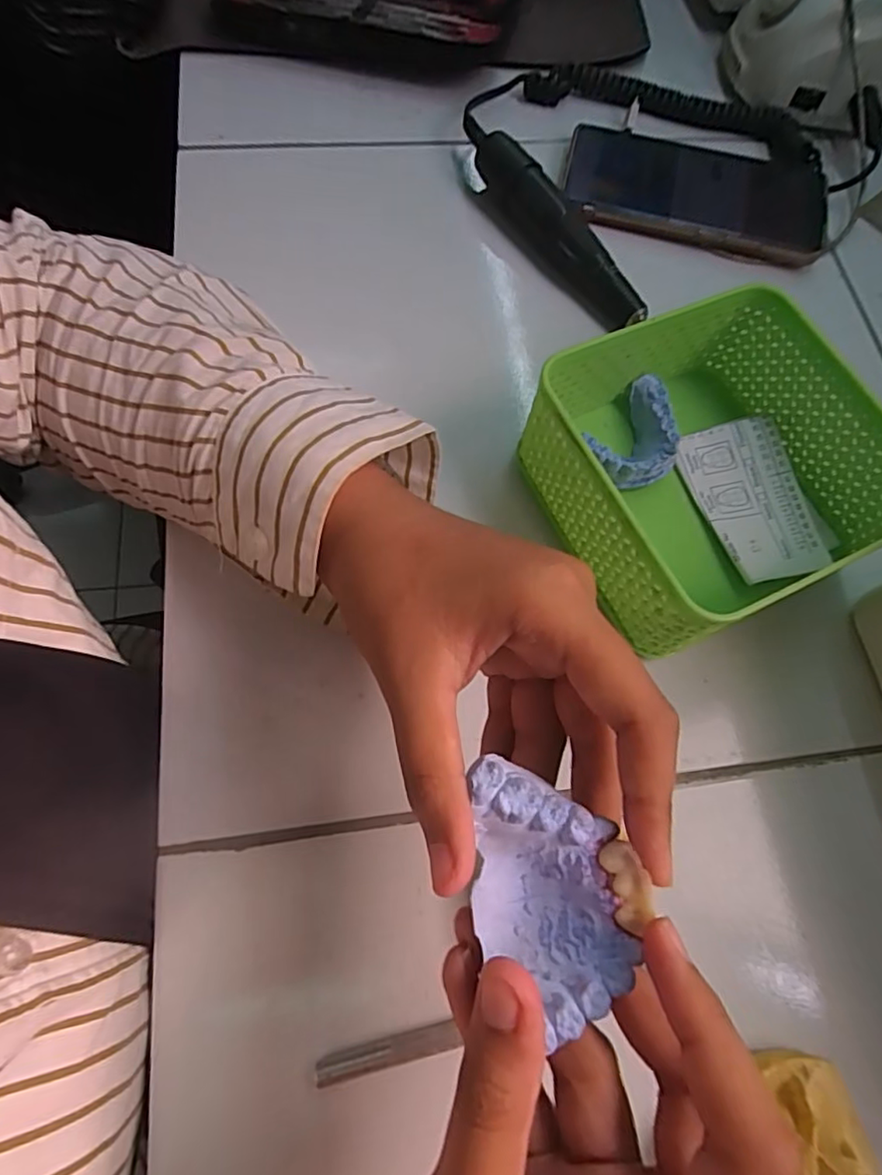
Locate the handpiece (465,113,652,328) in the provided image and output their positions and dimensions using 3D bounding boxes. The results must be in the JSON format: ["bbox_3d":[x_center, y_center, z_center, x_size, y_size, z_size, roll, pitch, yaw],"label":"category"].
[{"bbox_3d":[0.061,-0.213,0.344,0.023,0.028,0.161,-30,73,-11],"label":"handpiece"}]

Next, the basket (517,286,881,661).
[{"bbox_3d":[0.121,-0.053,0.267,0.134,0.058,0.129,-25,72,-10],"label":"basket"}]

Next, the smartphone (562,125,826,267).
[{"bbox_3d":[0.158,-0.249,0.369,0.158,0.010,0.080,13,64,2],"label":"smartphone"}]

